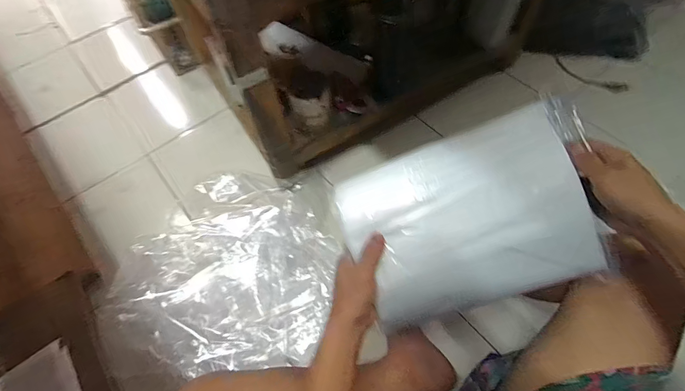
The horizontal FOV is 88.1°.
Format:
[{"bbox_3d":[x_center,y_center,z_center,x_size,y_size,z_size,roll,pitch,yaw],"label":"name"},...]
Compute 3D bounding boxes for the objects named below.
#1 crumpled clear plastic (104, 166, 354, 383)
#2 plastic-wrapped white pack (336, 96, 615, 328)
[{"bbox_3d":[-0.216,0.134,0.718,0.406,0.081,0.396,-2,60,1],"label":"crumpled clear plastic"},{"bbox_3d":[0.158,0.033,0.436,0.292,0.020,0.213,-18,94,5],"label":"plastic-wrapped white pack"}]

